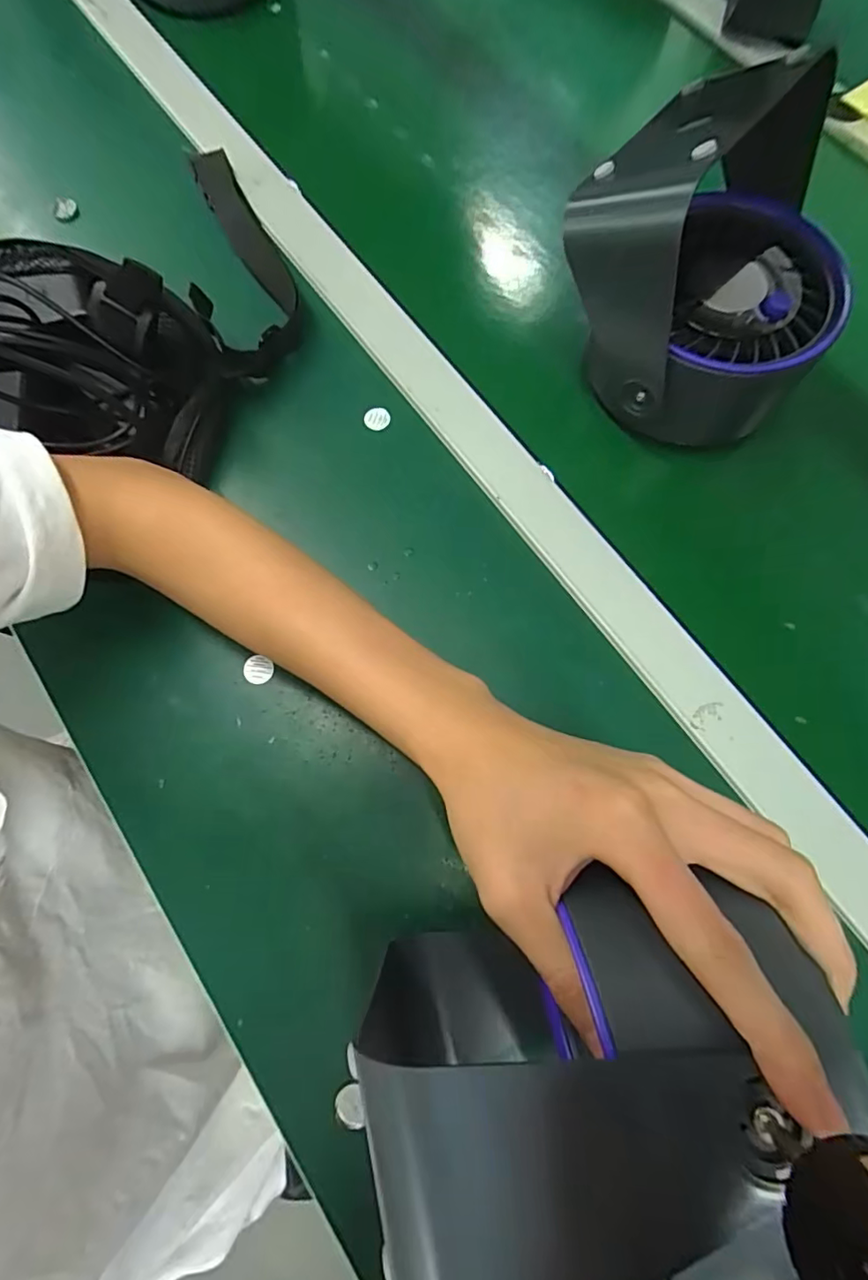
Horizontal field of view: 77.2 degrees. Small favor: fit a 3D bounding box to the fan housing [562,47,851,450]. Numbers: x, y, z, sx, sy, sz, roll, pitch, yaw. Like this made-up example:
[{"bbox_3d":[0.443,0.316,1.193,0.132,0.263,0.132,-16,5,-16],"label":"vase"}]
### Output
[{"bbox_3d":[0.178,-0.223,0.320,0.161,0.142,0.143,-43,79,-10],"label":"fan housing"}]

